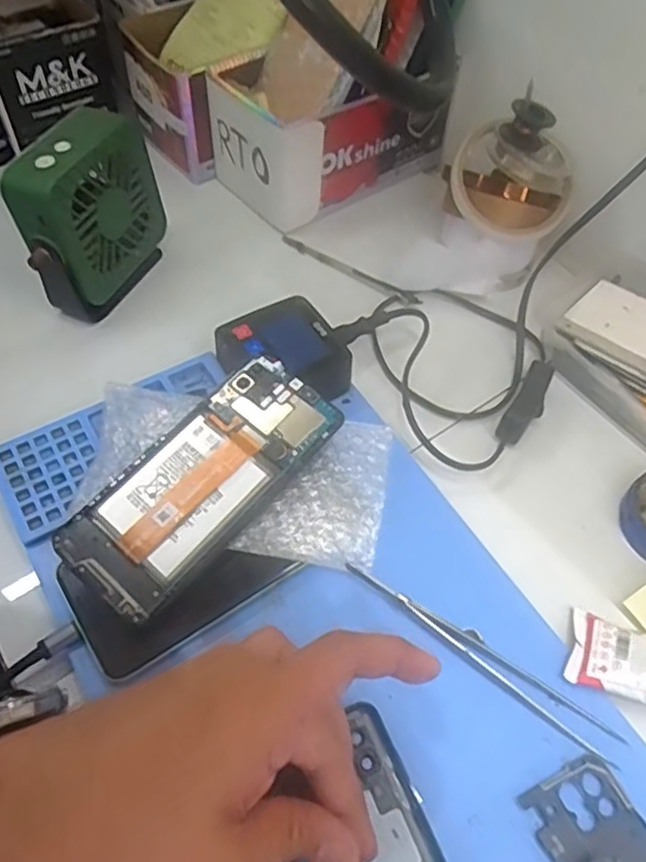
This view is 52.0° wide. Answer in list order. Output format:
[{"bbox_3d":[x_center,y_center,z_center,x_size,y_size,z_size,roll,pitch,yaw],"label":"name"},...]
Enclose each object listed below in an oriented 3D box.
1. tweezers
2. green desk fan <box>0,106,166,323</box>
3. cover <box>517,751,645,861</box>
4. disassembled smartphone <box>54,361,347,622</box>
[{"bbox_3d":[0.081,0.111,0.338,0.152,0.008,0.018,34,60,19],"label":"tweezers"},{"bbox_3d":[-0.156,-0.141,0.445,0.042,0.113,0.100,19,56,10],"label":"green desk fan"},{"bbox_3d":[0.125,0.186,0.291,0.047,0.005,0.070,-20,57,-17],"label":"cover"},{"bbox_3d":[-0.065,0.026,0.364,0.071,0.012,0.155,37,70,20],"label":"disassembled smartphone"}]

